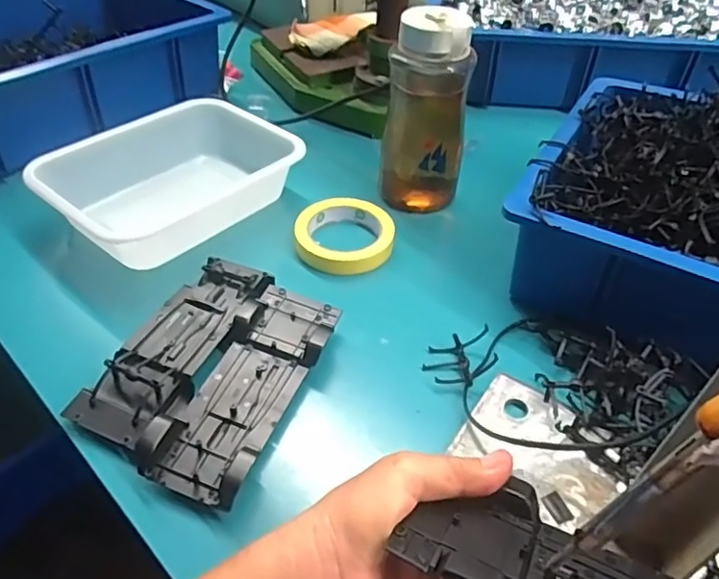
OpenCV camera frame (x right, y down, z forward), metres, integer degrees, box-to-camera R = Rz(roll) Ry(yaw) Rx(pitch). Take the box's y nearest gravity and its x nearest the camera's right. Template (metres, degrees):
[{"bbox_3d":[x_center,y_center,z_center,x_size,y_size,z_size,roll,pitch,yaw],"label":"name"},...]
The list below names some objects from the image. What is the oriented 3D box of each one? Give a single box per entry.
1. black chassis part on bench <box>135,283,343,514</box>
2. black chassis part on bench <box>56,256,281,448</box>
[{"bbox_3d":[-0.083,0.065,0.444,0.076,0.027,0.195,15,46,13],"label":"black chassis part on bench"},{"bbox_3d":[-0.142,0.037,0.471,0.078,0.018,0.192,19,47,17],"label":"black chassis part on bench"}]

